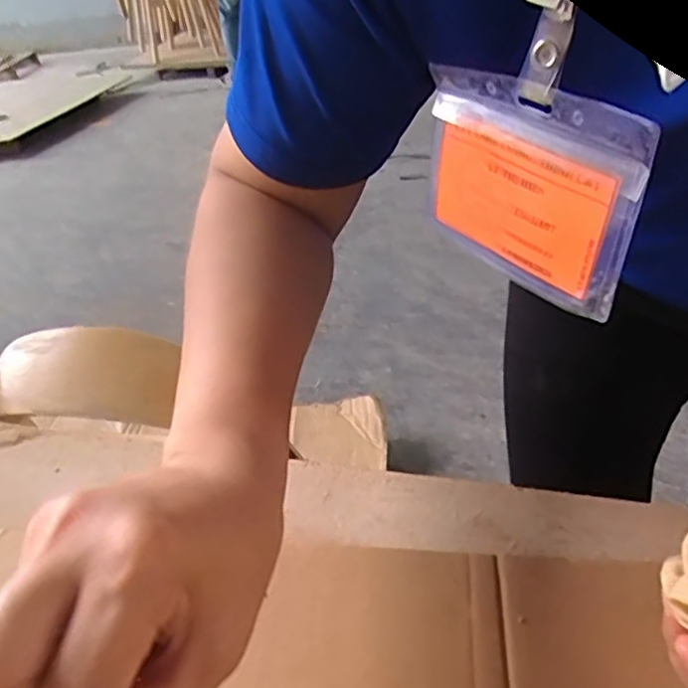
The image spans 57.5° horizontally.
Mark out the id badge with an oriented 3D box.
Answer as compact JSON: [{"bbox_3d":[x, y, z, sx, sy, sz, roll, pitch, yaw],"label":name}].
[{"bbox_3d":[0.071,-0.063,0.256,0.005,0.085,0.098,-28,48,-28],"label":"id badge"}]

